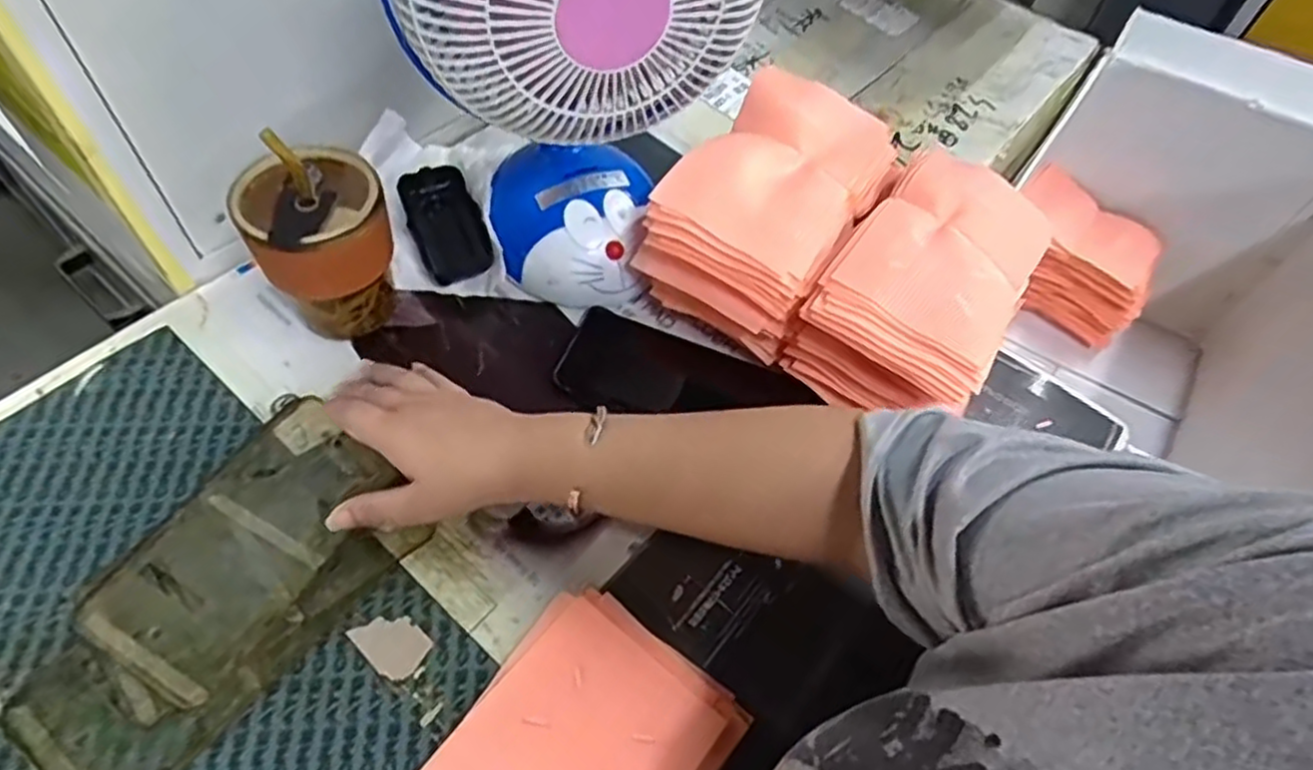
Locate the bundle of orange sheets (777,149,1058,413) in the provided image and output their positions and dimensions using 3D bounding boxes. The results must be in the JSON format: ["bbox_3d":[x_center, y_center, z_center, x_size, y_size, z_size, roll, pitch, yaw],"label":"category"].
[{"bbox_3d":[0.195,-0.075,0.511,0.118,0.084,0.208,31,58,15],"label":"bundle of orange sheets"}]

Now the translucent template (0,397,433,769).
[{"bbox_3d":[-0.248,0.115,0.416,0.129,0.008,0.214,34,59,17],"label":"translucent template"}]

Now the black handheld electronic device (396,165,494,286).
[{"bbox_3d":[-0.164,-0.128,0.562,0.053,0.018,0.105,-16,59,-16],"label":"black handheld electronic device"}]

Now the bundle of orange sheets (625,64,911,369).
[{"bbox_3d":[0.087,-0.137,0.536,0.122,0.085,0.199,30,58,14],"label":"bundle of orange sheets"}]

